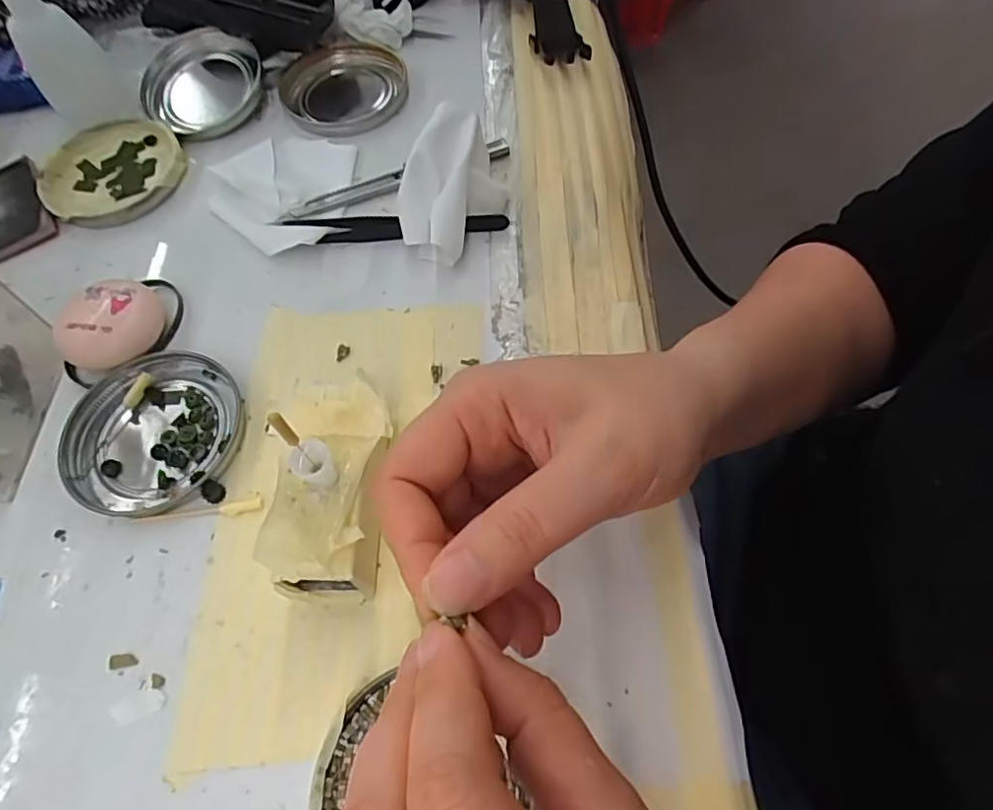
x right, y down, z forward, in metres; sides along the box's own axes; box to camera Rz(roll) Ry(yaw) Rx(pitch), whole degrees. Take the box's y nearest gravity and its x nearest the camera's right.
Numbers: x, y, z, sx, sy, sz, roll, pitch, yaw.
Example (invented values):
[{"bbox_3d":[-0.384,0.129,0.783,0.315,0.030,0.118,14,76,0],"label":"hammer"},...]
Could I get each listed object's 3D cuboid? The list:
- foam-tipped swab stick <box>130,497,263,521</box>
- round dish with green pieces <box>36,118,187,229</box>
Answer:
[{"bbox_3d":[-0.128,0.046,0.254,0.055,0.004,0.006,-9,63,-1],"label":"foam-tipped swab stick"},{"bbox_3d":[-0.228,-0.137,0.352,0.079,0.010,0.086,-1,63,2],"label":"round dish with green pieces"}]

